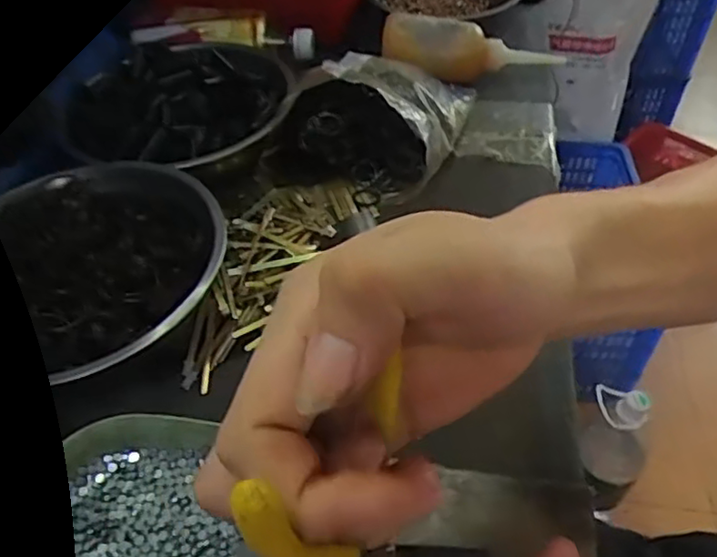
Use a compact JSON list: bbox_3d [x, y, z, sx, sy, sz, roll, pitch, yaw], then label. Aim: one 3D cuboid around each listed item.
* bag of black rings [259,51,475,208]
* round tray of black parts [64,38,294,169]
[{"bbox_3d":[0.018,-0.149,0.554,0.130,0.087,0.187,16,48,16],"label":"bag of black rings"},{"bbox_3d":[-0.142,-0.153,0.545,0.163,0.032,0.165,-1,46,1],"label":"round tray of black parts"}]

